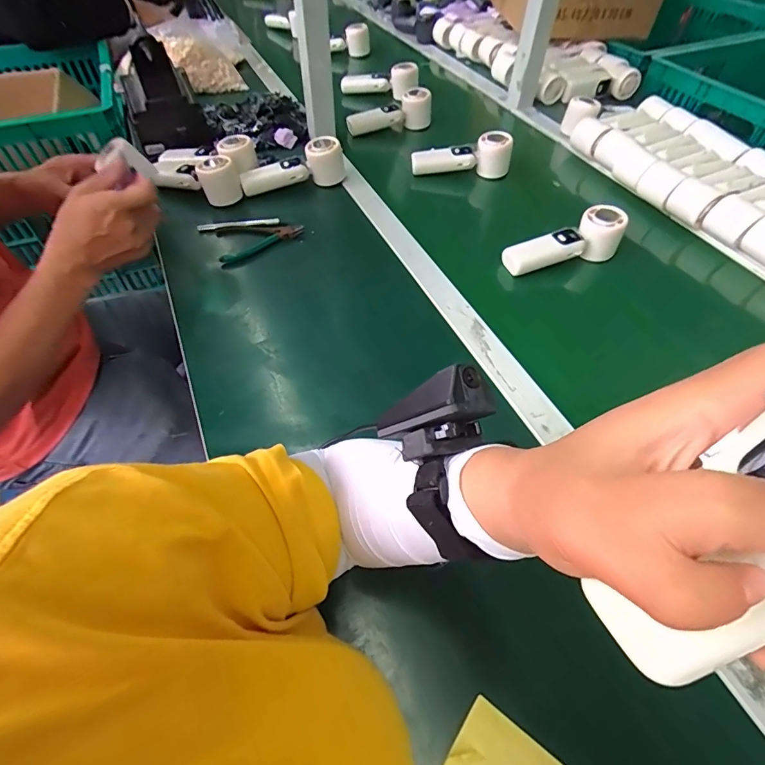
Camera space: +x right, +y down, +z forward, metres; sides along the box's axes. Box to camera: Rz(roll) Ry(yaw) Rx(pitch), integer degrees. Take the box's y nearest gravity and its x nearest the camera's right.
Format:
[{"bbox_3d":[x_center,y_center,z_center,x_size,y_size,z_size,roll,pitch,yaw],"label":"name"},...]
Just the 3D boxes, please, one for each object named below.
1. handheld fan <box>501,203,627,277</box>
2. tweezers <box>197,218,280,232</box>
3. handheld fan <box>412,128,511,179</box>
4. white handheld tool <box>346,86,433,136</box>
[{"bbox_3d":[0.241,-0.189,0.589,0.163,0.078,0.044,-14,54,-11],"label":"handheld fan"},{"bbox_3d":[-0.215,-0.237,0.643,0.116,0.013,0.016,-12,53,-9],"label":"tweezers"},{"bbox_3d":[0.134,-0.390,0.744,0.169,0.066,0.050,3,52,2],"label":"handheld fan"},{"bbox_3d":[0.016,-0.523,0.832,0.179,0.072,0.048,-22,56,-17],"label":"white handheld tool"}]

